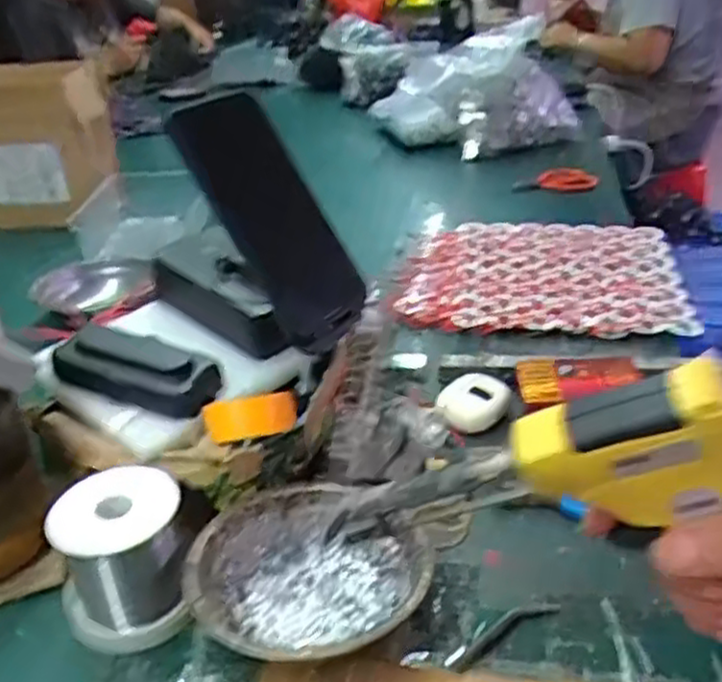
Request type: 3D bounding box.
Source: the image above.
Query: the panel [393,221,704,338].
[{"bbox_3d":[0.176,-0.070,0.750,0.262,0.025,0.196,3,29,11],"label":"panel"}]

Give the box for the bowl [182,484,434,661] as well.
[{"bbox_3d":[-0.028,0.131,0.412,0.121,0.040,0.119,-2,29,1],"label":"bowl"}]

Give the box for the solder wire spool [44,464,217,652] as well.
[{"bbox_3d":[-0.129,0.115,0.427,0.079,0.067,0.082,0,29,5],"label":"solder wire spool"}]

